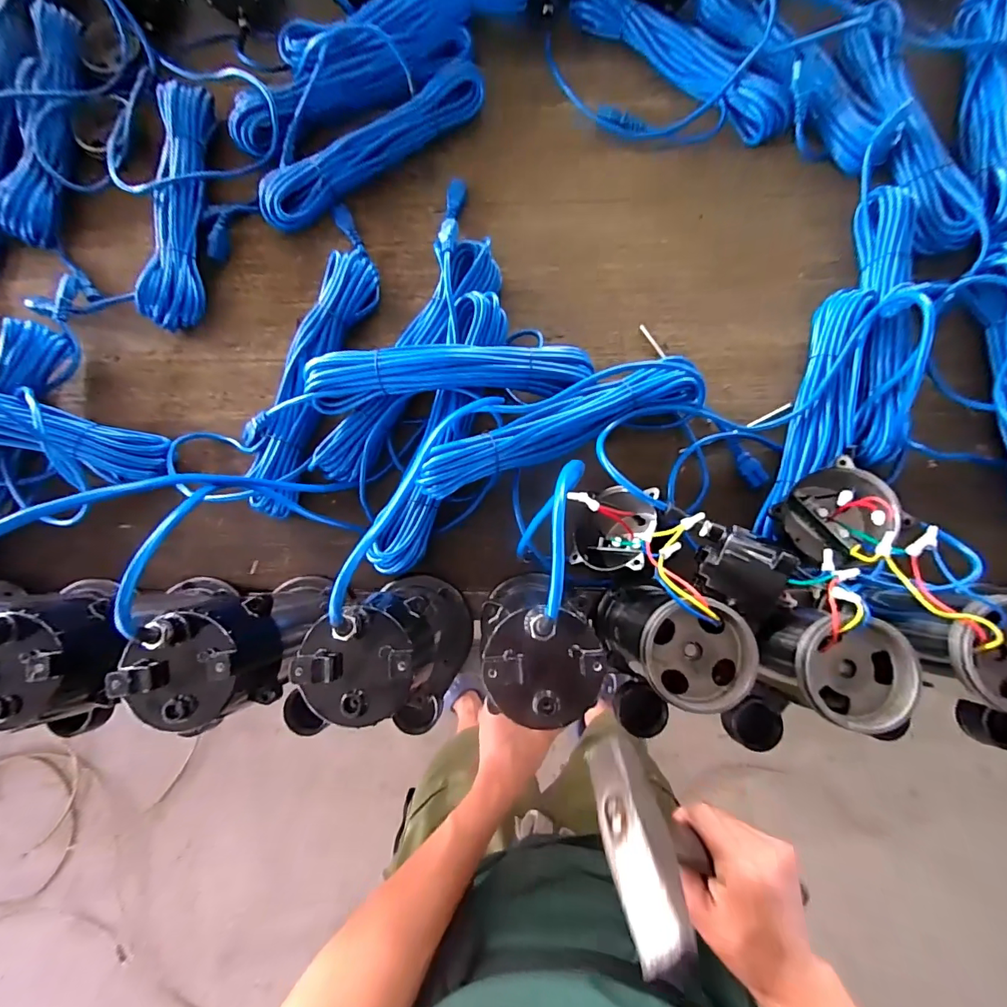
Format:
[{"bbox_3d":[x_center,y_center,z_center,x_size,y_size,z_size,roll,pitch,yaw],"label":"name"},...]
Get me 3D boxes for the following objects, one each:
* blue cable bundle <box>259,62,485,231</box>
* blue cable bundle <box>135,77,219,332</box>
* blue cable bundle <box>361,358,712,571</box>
[{"bbox_3d":[-0.180,-0.493,0.627,0.354,0.052,0.078,-36,83,-3],"label":"blue cable bundle"},{"bbox_3d":[-0.436,-0.401,0.614,0.069,0.047,0.344,-1,82,2],"label":"blue cable bundle"},{"bbox_3d":[0.029,-0.057,0.533,0.431,0.084,0.120,-26,82,-2],"label":"blue cable bundle"}]

